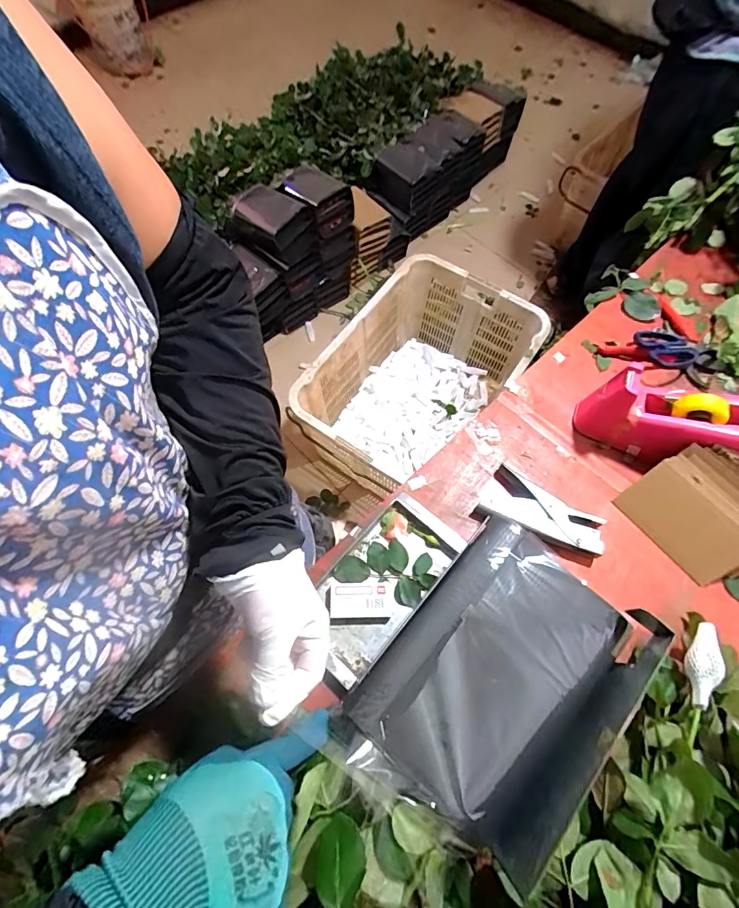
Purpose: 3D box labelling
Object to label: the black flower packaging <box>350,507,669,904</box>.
[{"bbox_3d":[0.109,0.183,0.355,0.171,0.044,0.222,40,71,16],"label":"black flower packaging"}]

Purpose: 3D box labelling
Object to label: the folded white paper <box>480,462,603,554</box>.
[{"bbox_3d":[0.219,0.076,0.553,0.150,0.022,0.067,29,68,12],"label":"folded white paper"}]

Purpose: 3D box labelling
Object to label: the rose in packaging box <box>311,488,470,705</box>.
[{"bbox_3d":[0.007,0.156,0.516,0.105,0.019,0.215,39,71,16],"label":"rose in packaging box"}]

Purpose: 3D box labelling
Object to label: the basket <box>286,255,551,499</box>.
[{"bbox_3d":[0.190,-0.266,1.397,0.501,0.369,0.717,28,68,11],"label":"basket"}]

